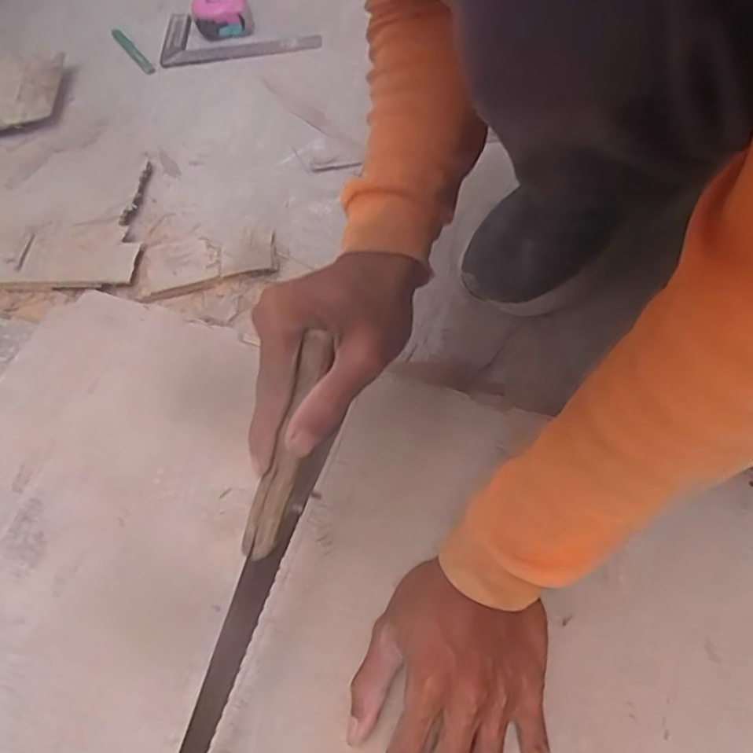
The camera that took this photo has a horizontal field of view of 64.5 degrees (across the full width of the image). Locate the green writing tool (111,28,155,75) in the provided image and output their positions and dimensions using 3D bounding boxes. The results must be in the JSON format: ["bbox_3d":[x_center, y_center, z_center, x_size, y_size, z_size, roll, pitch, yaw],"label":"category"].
[{"bbox_3d":[-0.339,-0.452,0.828,0.015,0.007,0.119,-34,64,-16],"label":"green writing tool"}]

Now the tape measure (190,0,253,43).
[{"bbox_3d":[-0.215,-0.504,0.820,0.075,0.035,0.091,-14,63,-3],"label":"tape measure"}]

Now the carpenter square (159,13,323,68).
[{"bbox_3d":[-0.185,-0.466,0.816,0.221,0.010,0.113,-1,63,4],"label":"carpenter square"}]

